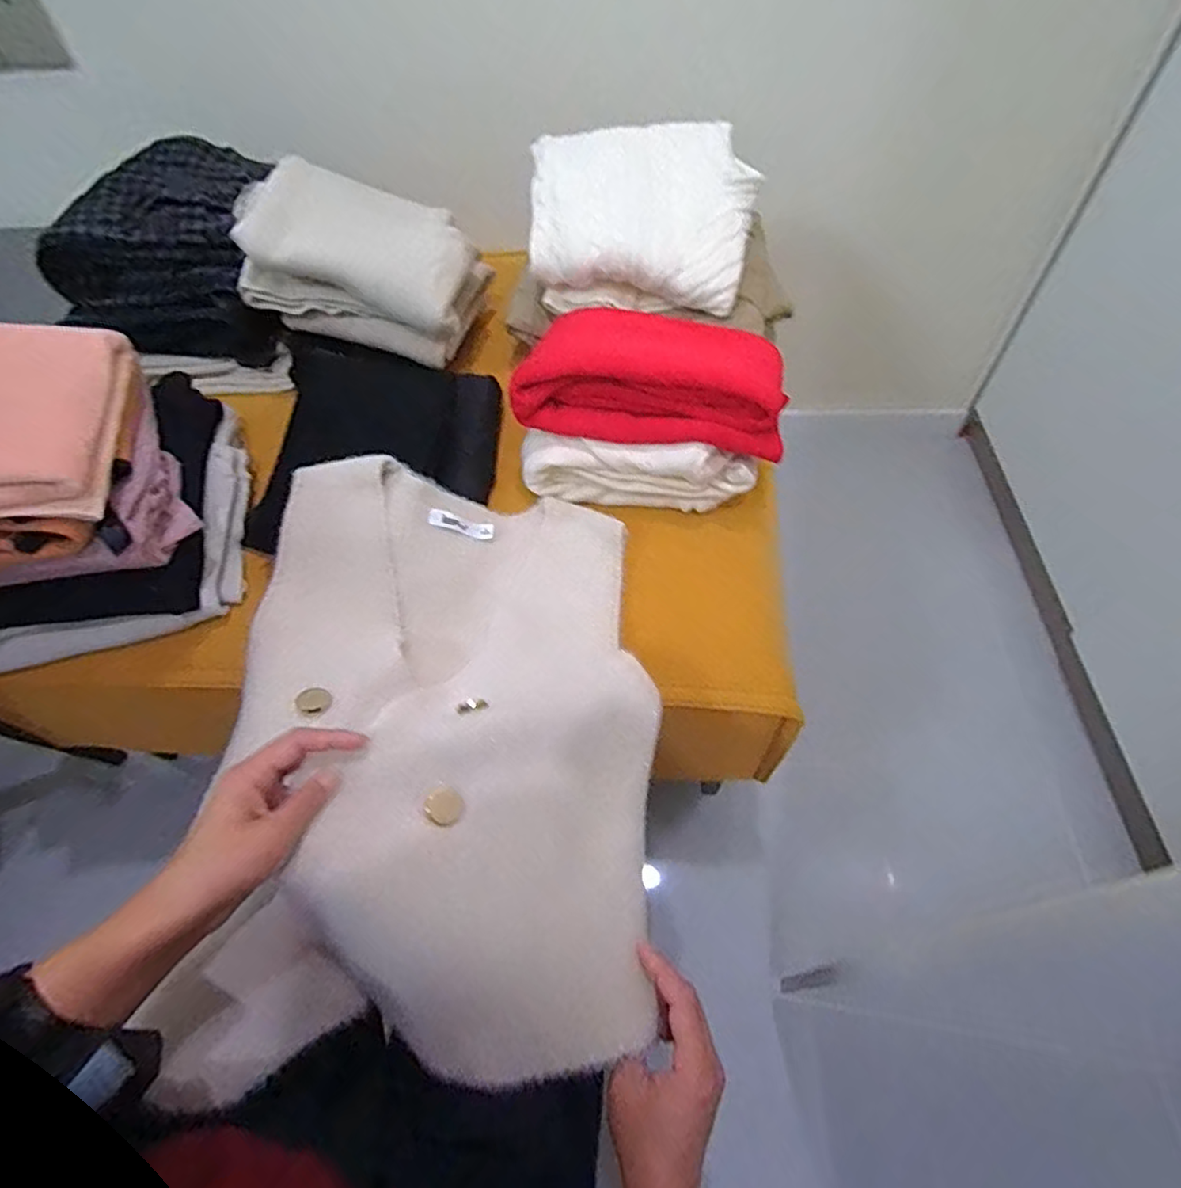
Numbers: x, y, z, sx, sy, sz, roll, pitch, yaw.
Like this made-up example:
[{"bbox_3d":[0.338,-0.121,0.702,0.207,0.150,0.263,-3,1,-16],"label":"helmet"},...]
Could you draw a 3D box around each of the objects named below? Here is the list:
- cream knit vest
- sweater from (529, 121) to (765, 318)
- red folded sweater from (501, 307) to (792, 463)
[{"bbox_3d":[-0.114,0.095,0.484,0.306,0.093,0.448,-3,56,2],"label":"cream knit vest"},{"bbox_3d":[0.049,-0.418,0.681,0.238,0.067,0.218,3,81,0],"label":"sweater"},{"bbox_3d":[0.060,-0.211,0.596,0.249,0.067,0.153,10,58,10],"label":"red folded sweater"}]

